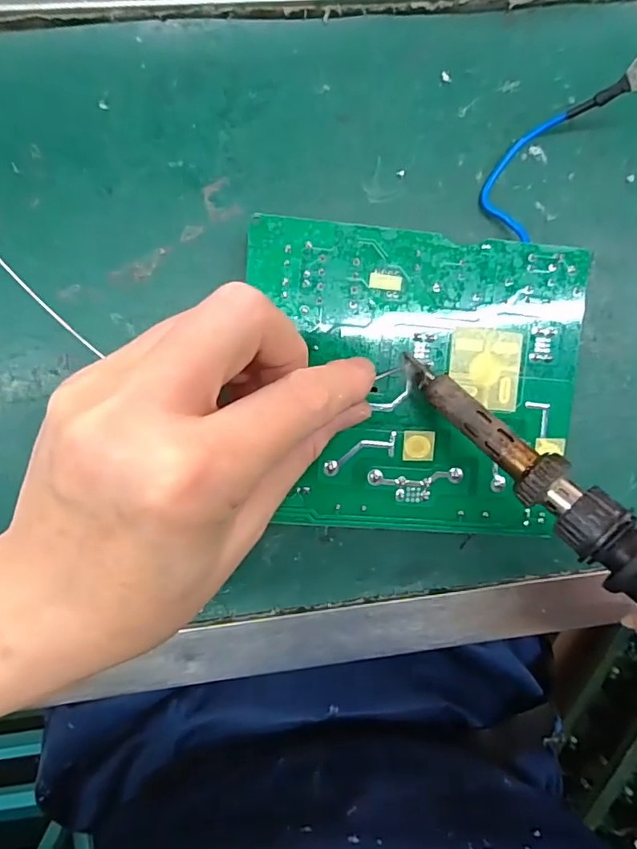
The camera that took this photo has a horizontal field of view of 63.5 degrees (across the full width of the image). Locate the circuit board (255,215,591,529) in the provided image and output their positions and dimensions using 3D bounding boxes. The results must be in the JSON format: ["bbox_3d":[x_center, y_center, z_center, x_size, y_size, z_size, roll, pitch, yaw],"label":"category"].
[{"bbox_3d":[0.036,-0.015,0.207,0.126,0.023,0.112,4,94,-6],"label":"circuit board"}]

